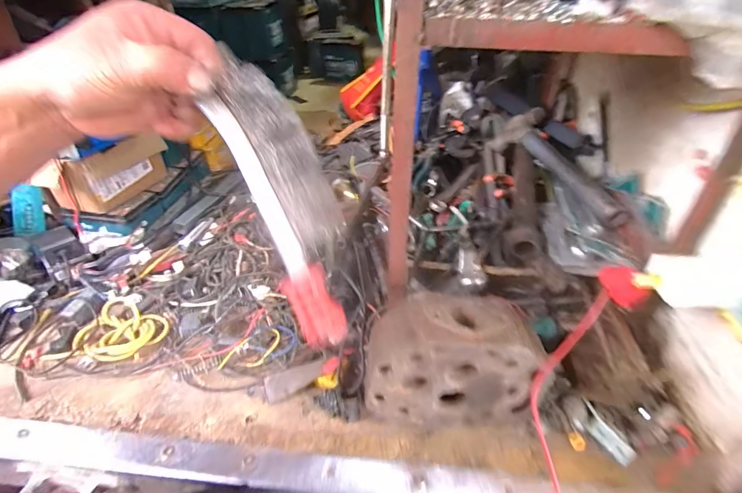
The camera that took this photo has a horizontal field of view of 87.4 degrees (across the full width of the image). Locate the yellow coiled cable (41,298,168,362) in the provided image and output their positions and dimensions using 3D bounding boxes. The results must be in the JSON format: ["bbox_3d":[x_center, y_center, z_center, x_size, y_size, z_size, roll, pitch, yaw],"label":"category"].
[{"bbox_3d":[-0.401,0.141,0.598,0.120,0.024,0.128,0,37,0],"label":"yellow coiled cable"}]

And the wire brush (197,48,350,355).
[{"bbox_3d":[-0.052,-0.031,0.242,0.059,0.185,0.020,-29,-4,27],"label":"wire brush"}]

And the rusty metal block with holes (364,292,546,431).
[{"bbox_3d":[0.092,0.146,0.479,0.196,0.164,0.086,-1,37,-1],"label":"rusty metal block with holes"}]

